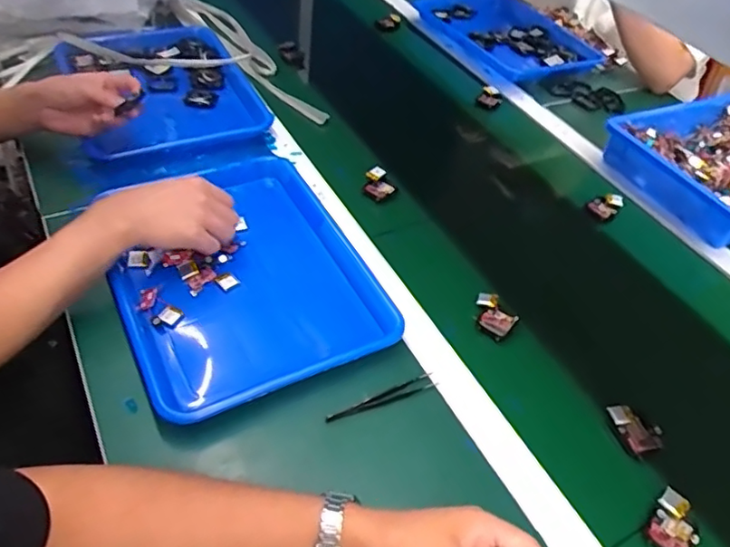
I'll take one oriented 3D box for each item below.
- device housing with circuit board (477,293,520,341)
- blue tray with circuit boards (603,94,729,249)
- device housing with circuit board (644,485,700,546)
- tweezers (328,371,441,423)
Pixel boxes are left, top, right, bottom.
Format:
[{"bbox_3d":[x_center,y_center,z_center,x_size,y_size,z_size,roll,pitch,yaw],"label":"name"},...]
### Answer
[{"bbox_3d":[0.141,0.047,0.641,0.039,0.014,0.053,-22,53,-26],"label":"device housing with circuit board"},{"bbox_3d":[0.577,-0.176,0.896,0.376,0.060,0.260,-15,50,-21],"label":"blue tray with circuit boards"},{"bbox_3d":[0.263,0.215,0.495,0.039,0.013,0.052,38,52,26],"label":"device housing with circuit board"},{"bbox_3d":[0.017,0.119,0.553,0.112,0.009,0.015,-16,50,-22],"label":"tweezers"}]

